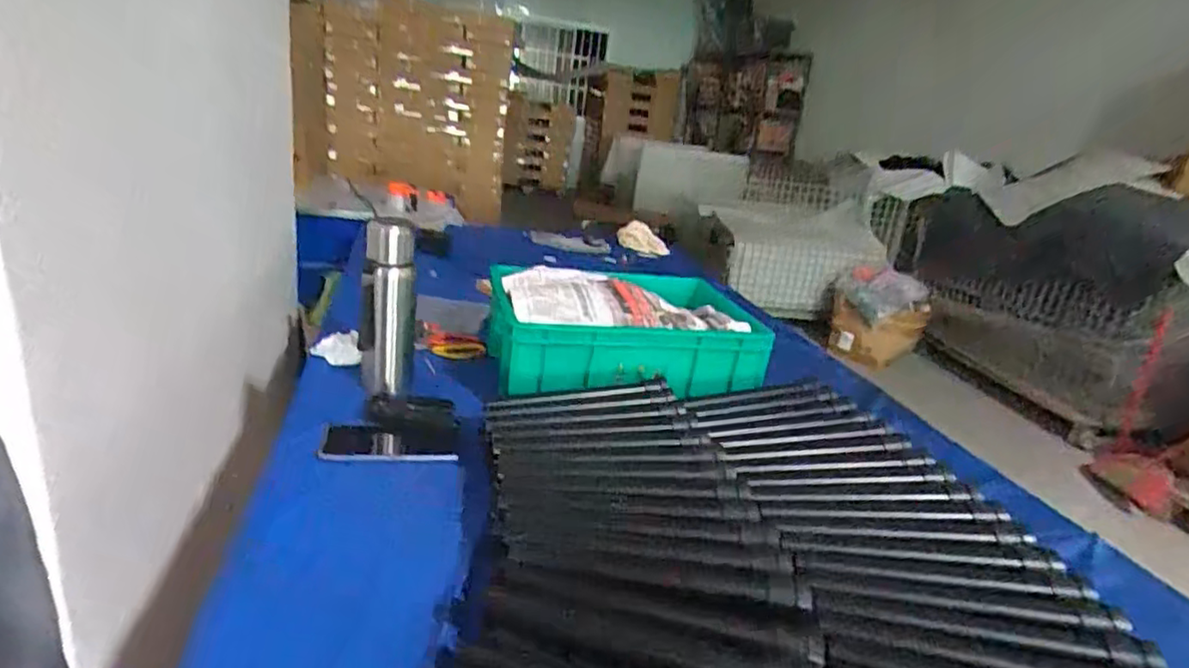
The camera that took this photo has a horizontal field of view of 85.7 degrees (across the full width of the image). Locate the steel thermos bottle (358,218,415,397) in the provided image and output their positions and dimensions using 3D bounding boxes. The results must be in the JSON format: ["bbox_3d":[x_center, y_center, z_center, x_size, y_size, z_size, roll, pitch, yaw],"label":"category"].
[{"bbox_3d":[-0.290,-0.037,0.904,0.072,0.244,0.061,0,21,-20],"label":"steel thermos bottle"}]

